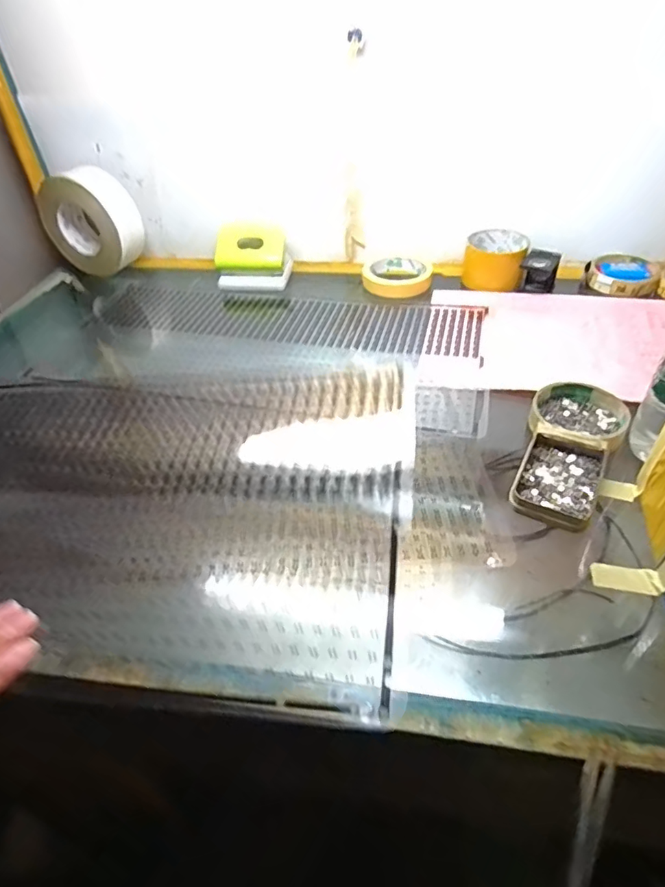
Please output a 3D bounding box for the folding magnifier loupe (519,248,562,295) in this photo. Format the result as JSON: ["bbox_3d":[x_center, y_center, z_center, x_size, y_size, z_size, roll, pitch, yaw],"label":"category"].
[{"bbox_3d":[0.266,-0.219,0.651,0.041,0.050,0.030,14,46,19],"label":"folding magnifier loupe"}]

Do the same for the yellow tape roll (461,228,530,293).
[{"bbox_3d":[0.218,-0.247,0.678,0.075,0.048,0.075,11,45,17],"label":"yellow tape roll"}]

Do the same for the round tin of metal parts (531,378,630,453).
[{"bbox_3d":[0.226,-0.028,0.466,0.079,0.016,0.082,-3,42,2],"label":"round tin of metal parts"}]

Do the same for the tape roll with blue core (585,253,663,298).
[{"bbox_3d":[0.380,-0.222,0.663,0.085,0.018,0.087,-3,42,2],"label":"tape roll with blue core"}]

